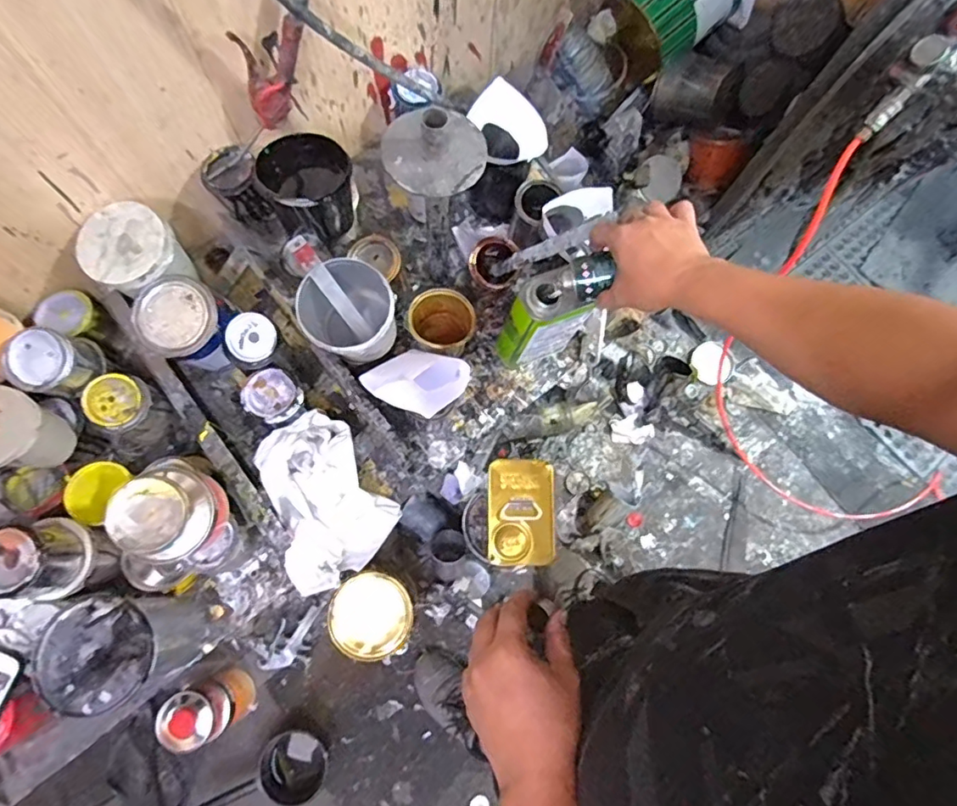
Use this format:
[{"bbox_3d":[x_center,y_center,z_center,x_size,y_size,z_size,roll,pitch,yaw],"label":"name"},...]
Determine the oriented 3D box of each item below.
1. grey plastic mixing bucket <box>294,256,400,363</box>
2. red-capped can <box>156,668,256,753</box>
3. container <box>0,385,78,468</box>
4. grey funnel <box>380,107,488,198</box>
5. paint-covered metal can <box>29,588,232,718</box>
[{"bbox_3d":[-0.156,-0.105,0.706,0.117,0.120,0.115,1,75,-2],"label":"grey plastic mixing bucket"},{"bbox_3d":[-0.539,0.615,1.115,0.119,0.183,0.114,-24,77,-9],"label":"red-capped can"},{"bbox_3d":[-0.534,0.036,0.649,0.088,0.100,0.087,1,75,-2],"label":"container"},{"bbox_3d":[-0.048,-0.276,0.584,0.110,0.051,0.101,-6,75,-4],"label":"grey funnel"},{"bbox_3d":[-0.398,0.282,0.648,0.132,0.149,0.113,0,75,-3],"label":"paint-covered metal can"}]

